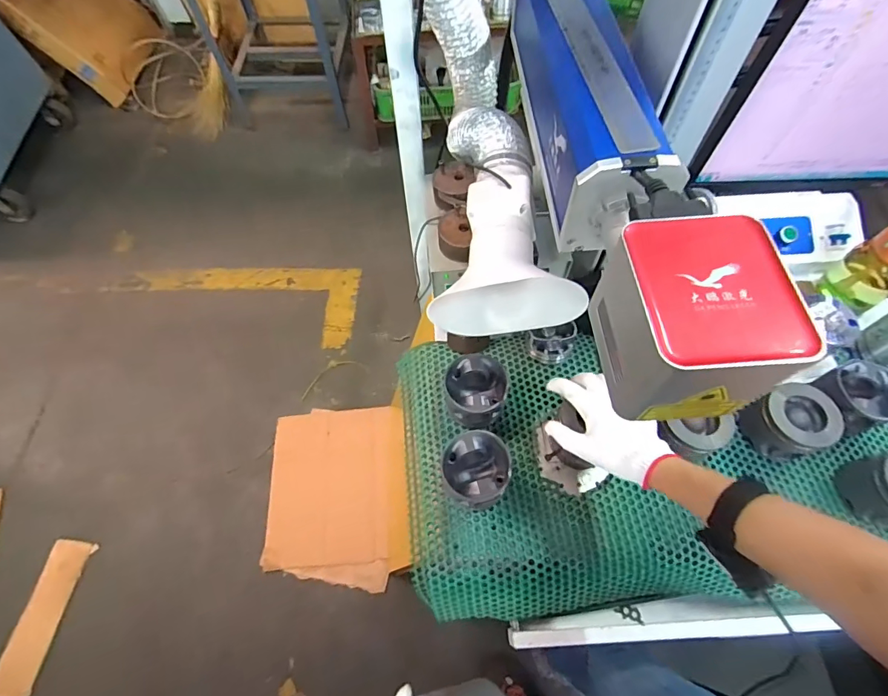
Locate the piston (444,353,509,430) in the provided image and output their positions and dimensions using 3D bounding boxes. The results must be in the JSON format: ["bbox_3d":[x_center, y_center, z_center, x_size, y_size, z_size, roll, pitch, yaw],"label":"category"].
[{"bbox_3d":[0.046,0.063,0.648,0.085,0.073,0.089,-1,61,1],"label":"piston"}]

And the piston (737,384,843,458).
[{"bbox_3d":[0.475,0.102,0.611,0.083,0.070,0.088,-25,63,-12],"label":"piston"}]

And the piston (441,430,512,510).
[{"bbox_3d":[0.043,0.164,0.595,0.084,0.073,0.087,-1,61,1],"label":"piston"}]

